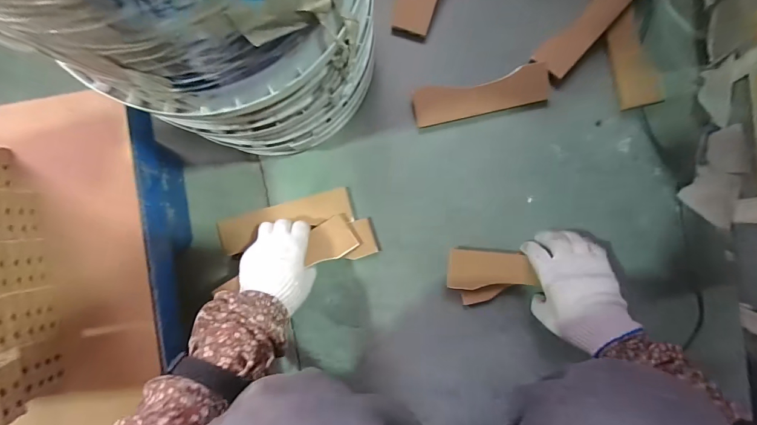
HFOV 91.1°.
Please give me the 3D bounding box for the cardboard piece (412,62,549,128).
[{"bbox_3d":[0.147,-0.169,0.534,0.191,0.010,0.055,-12,93,4],"label":"cardboard piece"}]

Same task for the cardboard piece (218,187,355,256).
[{"bbox_3d":[-0.134,0.010,0.542,0.192,0.011,0.054,-16,72,-1],"label":"cardboard piece"}]

